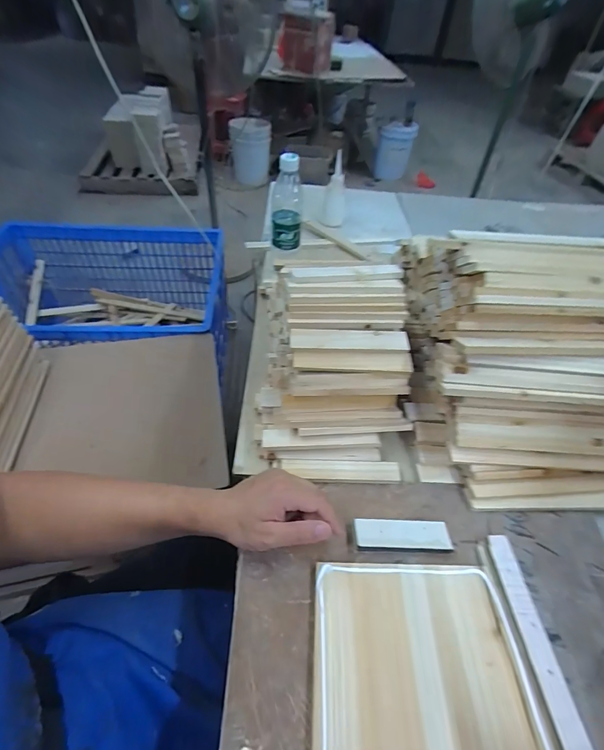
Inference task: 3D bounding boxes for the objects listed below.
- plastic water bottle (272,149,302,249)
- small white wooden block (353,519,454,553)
[{"bbox_3d":[-0.028,-0.329,0.702,0.060,0.163,0.054,1,48,-7],"label":"plastic water bottle"},{"bbox_3d":[0.117,0.191,0.427,0.112,0.019,0.035,4,48,-4],"label":"small white wooden block"}]

